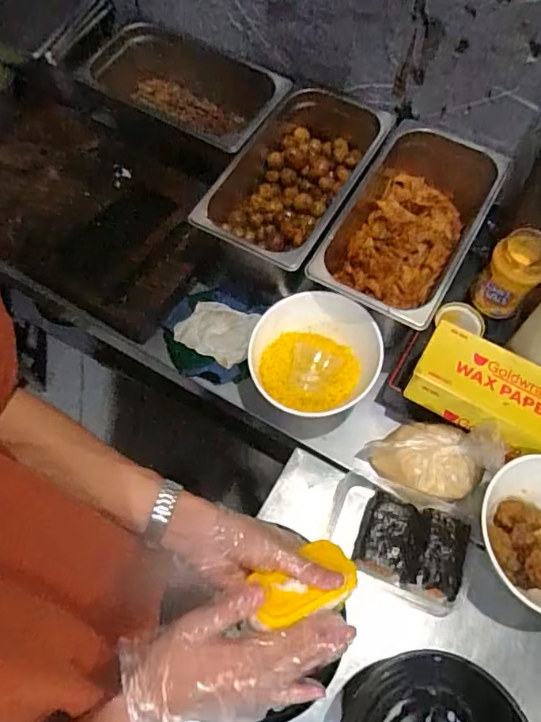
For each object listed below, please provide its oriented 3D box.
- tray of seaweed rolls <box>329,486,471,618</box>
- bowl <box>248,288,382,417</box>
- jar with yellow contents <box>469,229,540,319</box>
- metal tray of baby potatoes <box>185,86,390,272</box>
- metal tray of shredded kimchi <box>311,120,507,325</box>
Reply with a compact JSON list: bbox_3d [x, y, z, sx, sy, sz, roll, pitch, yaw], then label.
[{"bbox_3d":[0.156,0.218,0.642,0.166,0.047,0.113,22,67,11],"label":"tray of seaweed rolls"},{"bbox_3d":[0.057,0.000,0.706,0.163,0.091,0.154,0,65,1],"label":"bowl"},{"bbox_3d":[0.334,-0.118,0.734,0.071,0.124,0.065,0,65,1],"label":"jar with yellow contents"},{"bbox_3d":[0.032,-0.261,0.793,0.177,0.097,0.313,27,68,13],"label":"metal tray of baby potatoes"},{"bbox_3d":[0.191,-0.185,0.758,0.177,0.101,0.314,27,68,13],"label":"metal tray of shredded kimchi"}]

